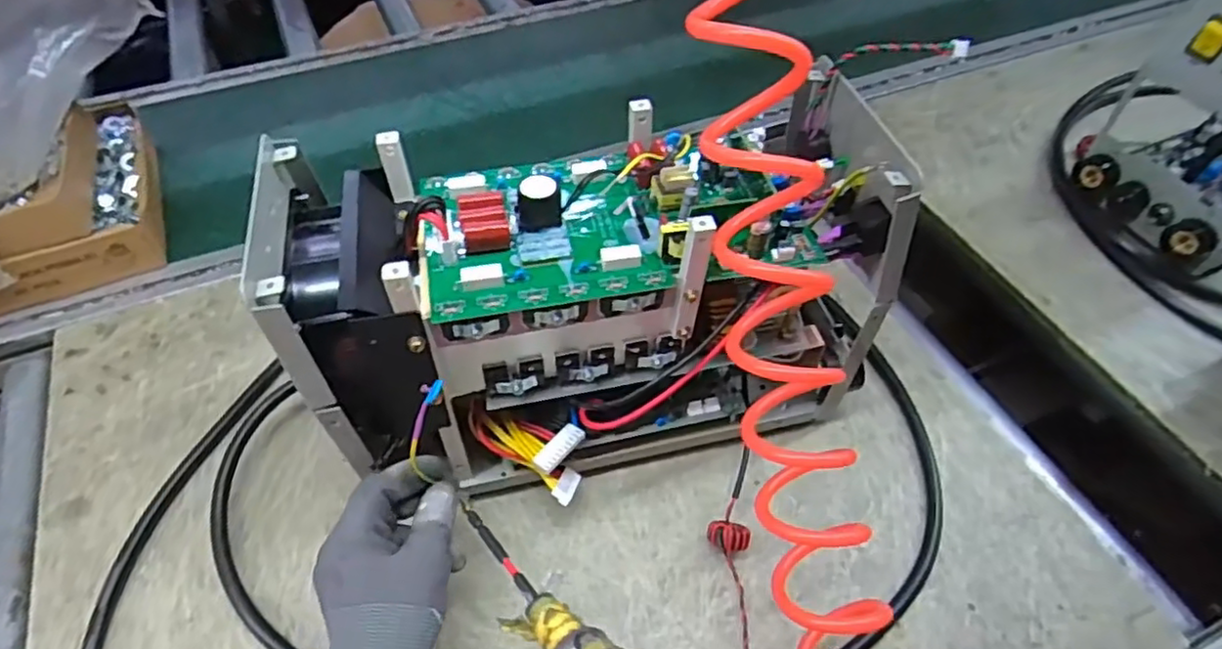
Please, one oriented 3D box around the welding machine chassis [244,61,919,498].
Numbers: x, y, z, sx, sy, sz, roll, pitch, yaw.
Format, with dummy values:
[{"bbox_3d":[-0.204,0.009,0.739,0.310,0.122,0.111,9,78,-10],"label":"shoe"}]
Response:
[{"bbox_3d":[-0.007,-0.011,0.454,0.354,0.220,0.147,-10,52,-6],"label":"welding machine chassis"}]

